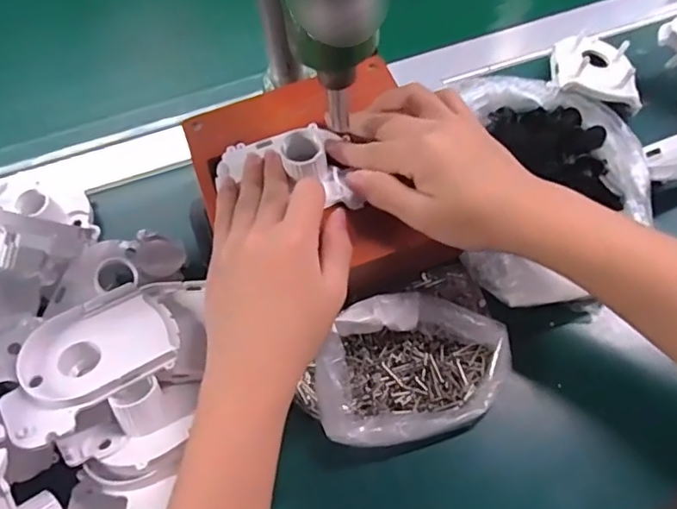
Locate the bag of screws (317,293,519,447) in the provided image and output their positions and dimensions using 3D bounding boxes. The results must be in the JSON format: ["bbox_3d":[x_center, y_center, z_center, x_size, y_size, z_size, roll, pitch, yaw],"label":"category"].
[{"bbox_3d":[0.046,0.068,0.351,0.123,0.040,0.088,-14,62,-4],"label":"bag of screws"}]

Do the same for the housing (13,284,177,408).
[{"bbox_3d":[-0.141,0.054,0.331,0.081,0.021,0.064,-31,65,-12],"label":"housing"}]

